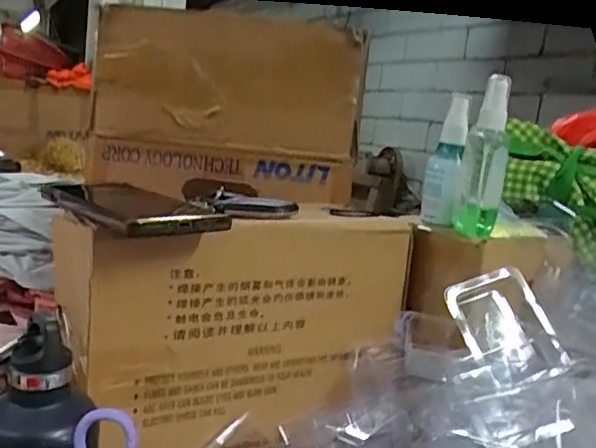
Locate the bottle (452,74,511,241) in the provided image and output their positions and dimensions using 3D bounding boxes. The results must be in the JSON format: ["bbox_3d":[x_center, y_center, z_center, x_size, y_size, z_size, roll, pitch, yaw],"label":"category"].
[{"bbox_3d":[0.165,-0.054,0.541,0.038,0.134,0.033,10,10,15],"label":"bottle"}]

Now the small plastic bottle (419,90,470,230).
[{"bbox_3d":[0.135,-0.057,0.559,0.032,0.117,0.034,9,10,9],"label":"small plastic bottle"}]

